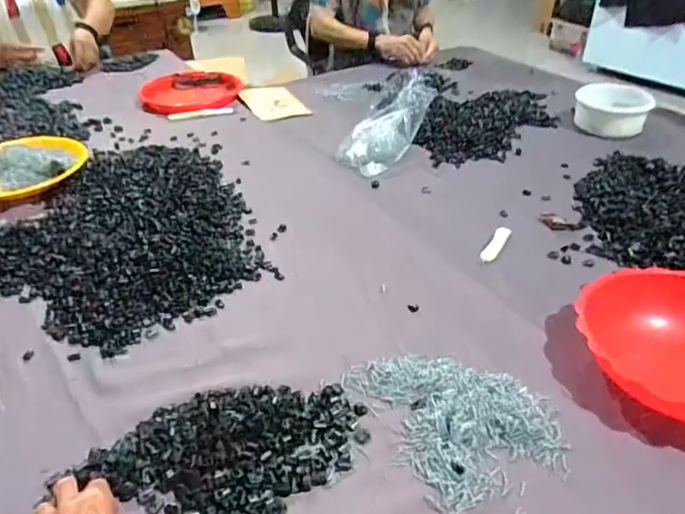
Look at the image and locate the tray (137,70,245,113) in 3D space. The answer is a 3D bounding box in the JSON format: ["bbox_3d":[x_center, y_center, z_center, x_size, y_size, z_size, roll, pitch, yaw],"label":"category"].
[{"bbox_3d":[-0.379,-0.421,1.357,0.246,0.028,0.246,-1,34,1],"label":"tray"}]

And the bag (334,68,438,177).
[{"bbox_3d":[0.088,-0.291,1.107,0.121,0.147,0.245,24,43,25],"label":"bag"}]

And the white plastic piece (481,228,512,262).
[{"bbox_3d":[0.249,-0.022,0.867,0.025,0.014,0.093,19,40,27],"label":"white plastic piece"}]

